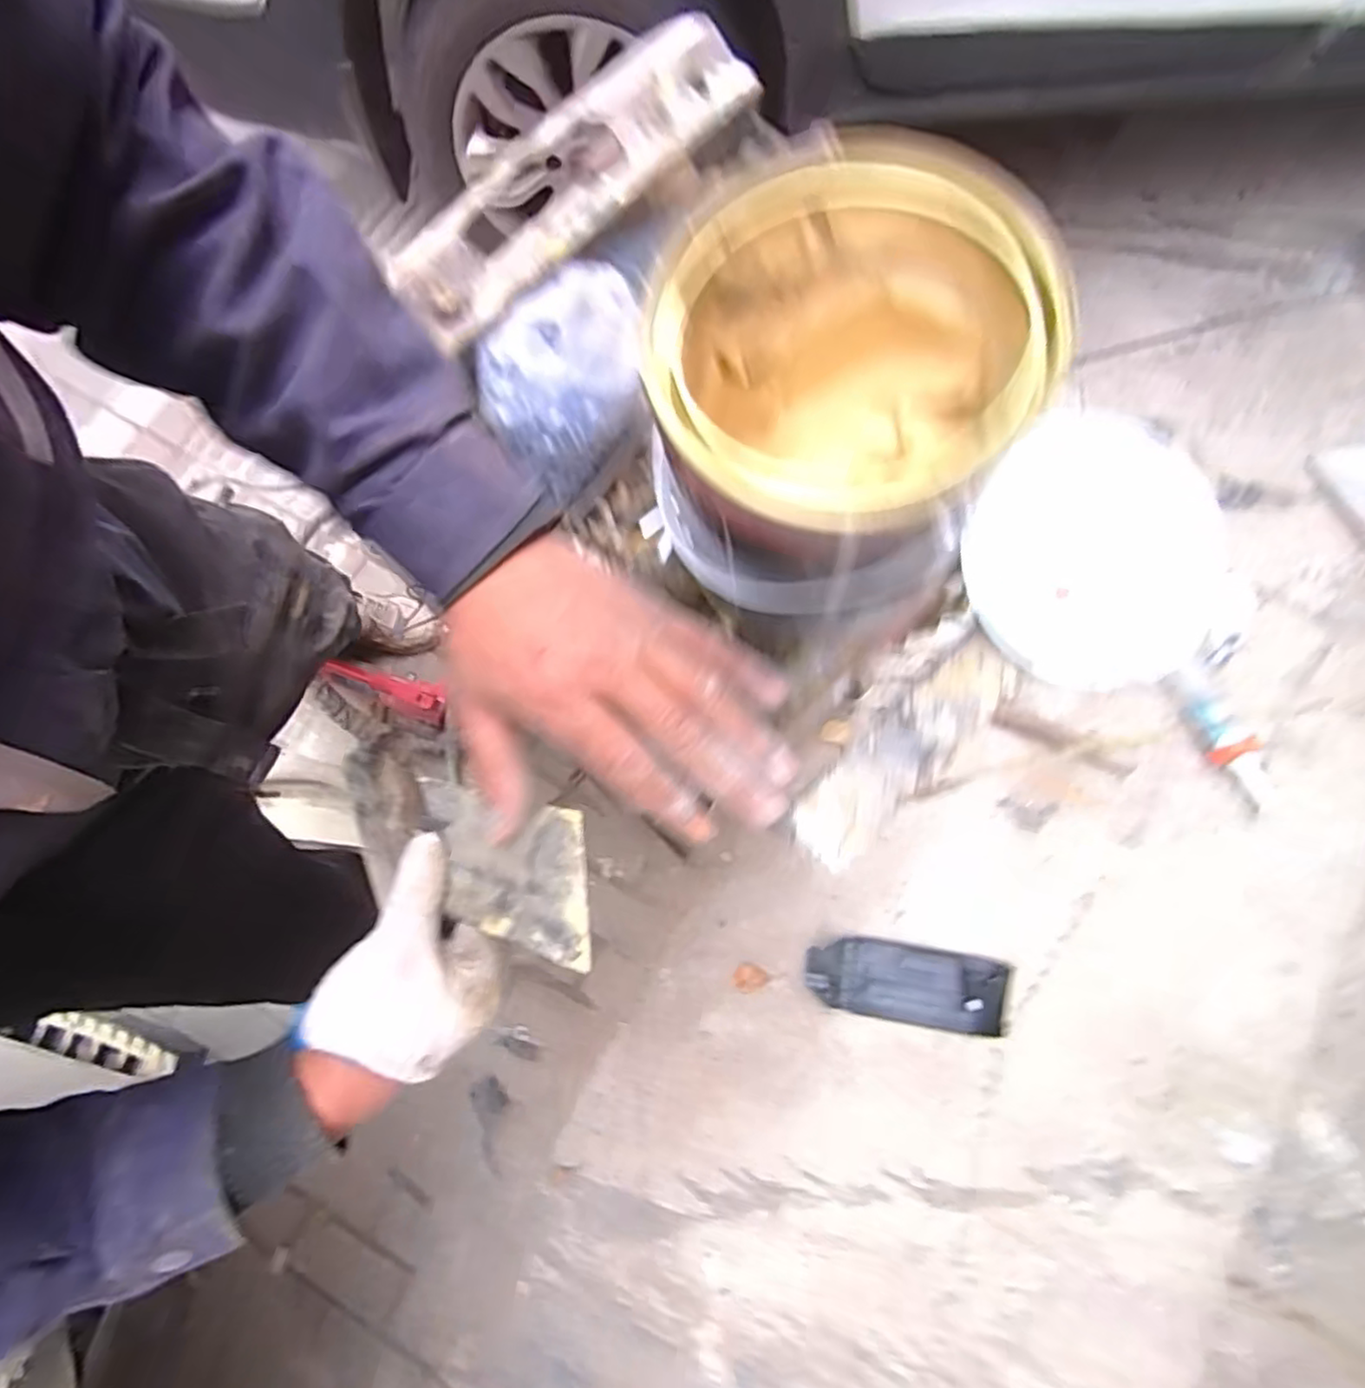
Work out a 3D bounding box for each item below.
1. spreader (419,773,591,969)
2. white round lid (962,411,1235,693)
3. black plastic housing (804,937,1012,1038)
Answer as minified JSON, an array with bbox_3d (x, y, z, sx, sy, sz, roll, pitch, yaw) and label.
[{"bbox_3d":[-0.098,0.092,0.356,0.128,0.005,0.074,5,90,33],"label":"spreader"},{"bbox_3d":[0.229,-0.079,0.369,0.144,0.015,0.144,0,92,-2],"label":"white round lid"},{"bbox_3d":[0.354,0.464,1.073,0.301,0.025,0.116,5,74,11],"label":"black plastic housing"}]

